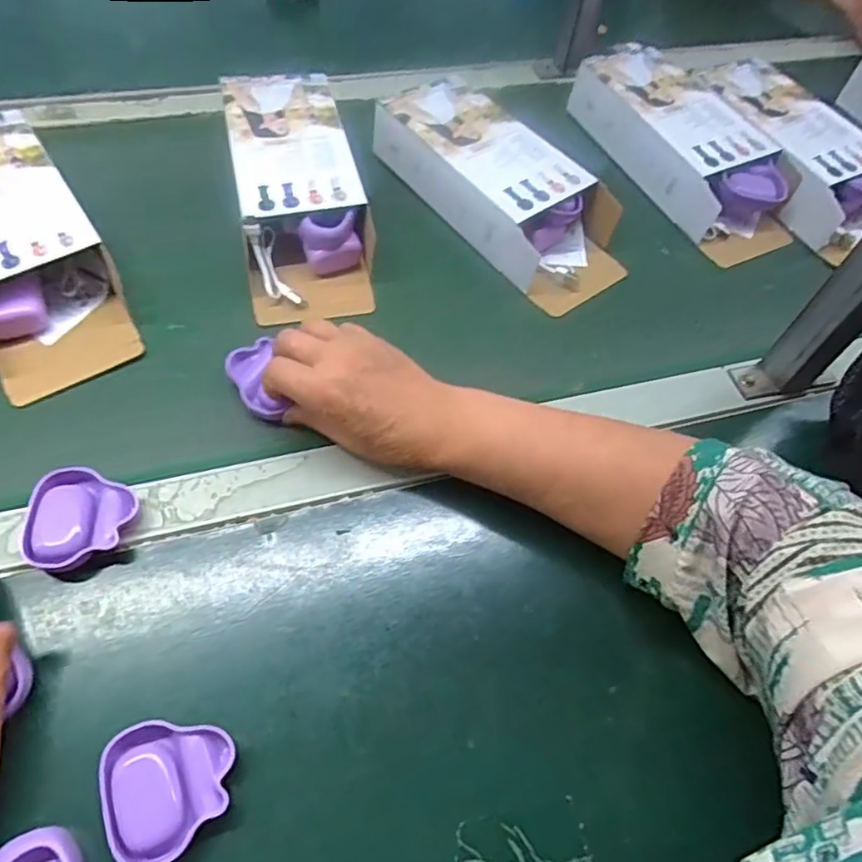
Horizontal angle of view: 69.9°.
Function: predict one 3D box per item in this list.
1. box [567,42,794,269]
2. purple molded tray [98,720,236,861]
[{"bbox_3d":[0.233,-0.263,0.575,0.089,0.076,0.235,-20,57,-18],"label":"box"},{"bbox_3d":[-0.131,0.178,0.311,0.061,0.013,0.061,-18,57,-16],"label":"purple molded tray"}]

